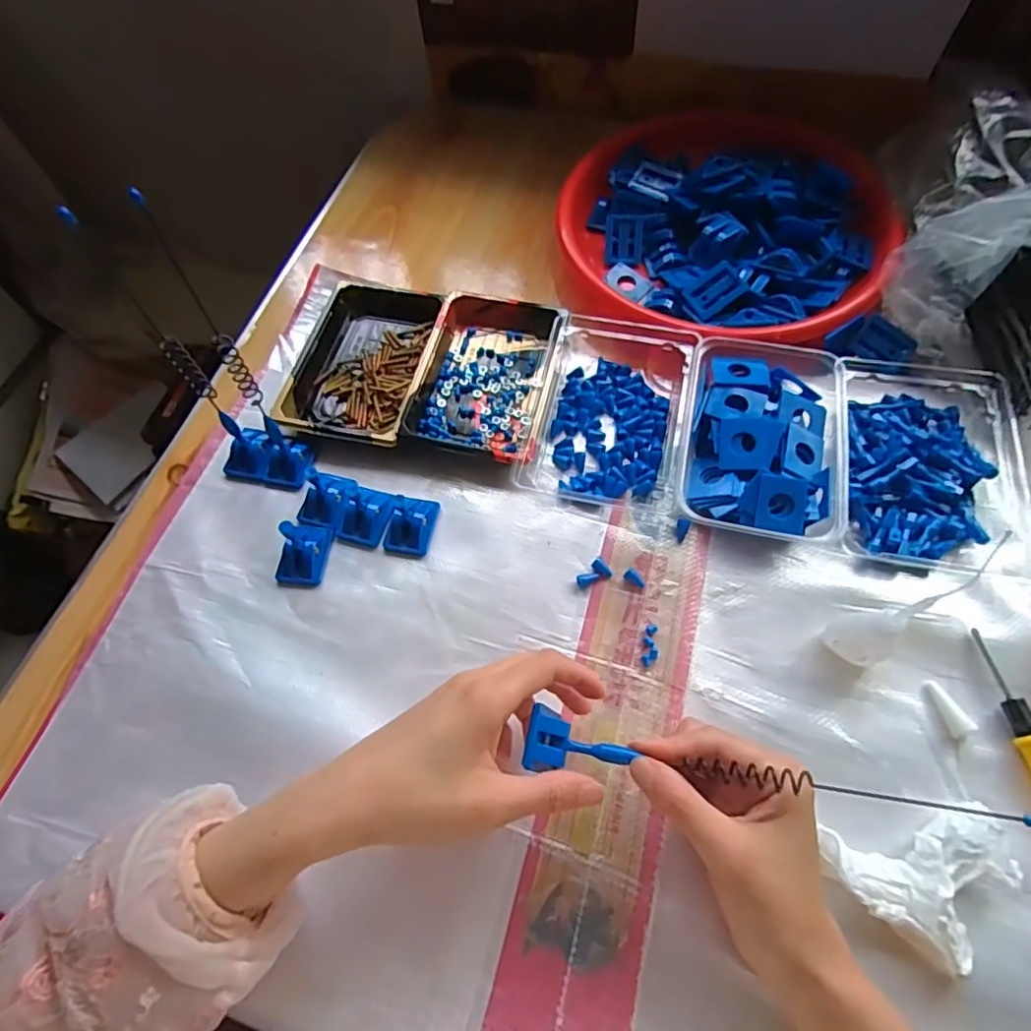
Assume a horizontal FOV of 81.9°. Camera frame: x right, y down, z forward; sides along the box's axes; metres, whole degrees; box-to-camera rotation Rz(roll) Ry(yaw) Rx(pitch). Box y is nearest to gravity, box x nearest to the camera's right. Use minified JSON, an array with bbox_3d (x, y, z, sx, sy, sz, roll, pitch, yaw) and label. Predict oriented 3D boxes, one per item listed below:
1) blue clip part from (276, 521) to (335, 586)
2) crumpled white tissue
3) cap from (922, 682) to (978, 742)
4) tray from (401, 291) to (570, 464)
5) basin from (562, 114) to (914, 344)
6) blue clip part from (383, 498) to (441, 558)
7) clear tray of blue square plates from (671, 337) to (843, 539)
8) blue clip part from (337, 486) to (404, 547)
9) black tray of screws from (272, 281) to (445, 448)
[{"bbox_3d":[-0.155,0.022,0.423,0.031,0.040,0.044,9,64,8],"label":"blue clip part"},{"bbox_3d":[0.222,0.199,0.318,0.095,0.024,0.068,-10,63,-1],"label":"crumpled white tissue"},{"bbox_3d":[0.266,0.119,0.366,0.014,0.010,0.035,-22,64,-8],"label":"cap"},{"bbox_3d":[-0.022,-0.122,0.494,0.109,0.027,0.168,10,64,9],"label":"tray"},{"bbox_3d":[0.194,-0.280,0.554,0.296,0.049,0.297,-1,63,3],"label":"basin"},{"bbox_3d":[-0.078,0.005,0.437,0.033,0.028,0.041,12,64,9],"label":"blue clip part"},{"bbox_3d":[0.181,-0.057,0.445,0.109,0.034,0.160,12,64,9],"label":"clear tray of blue square plates"},{"bbox_3d":[-0.110,-0.001,0.442,0.035,0.018,0.041,21,66,14],"label":"blue clip part"},{"bbox_3d":[-0.131,-0.133,0.511,0.110,0.019,0.164,9,64,8],"label":"black tray of screws"}]

